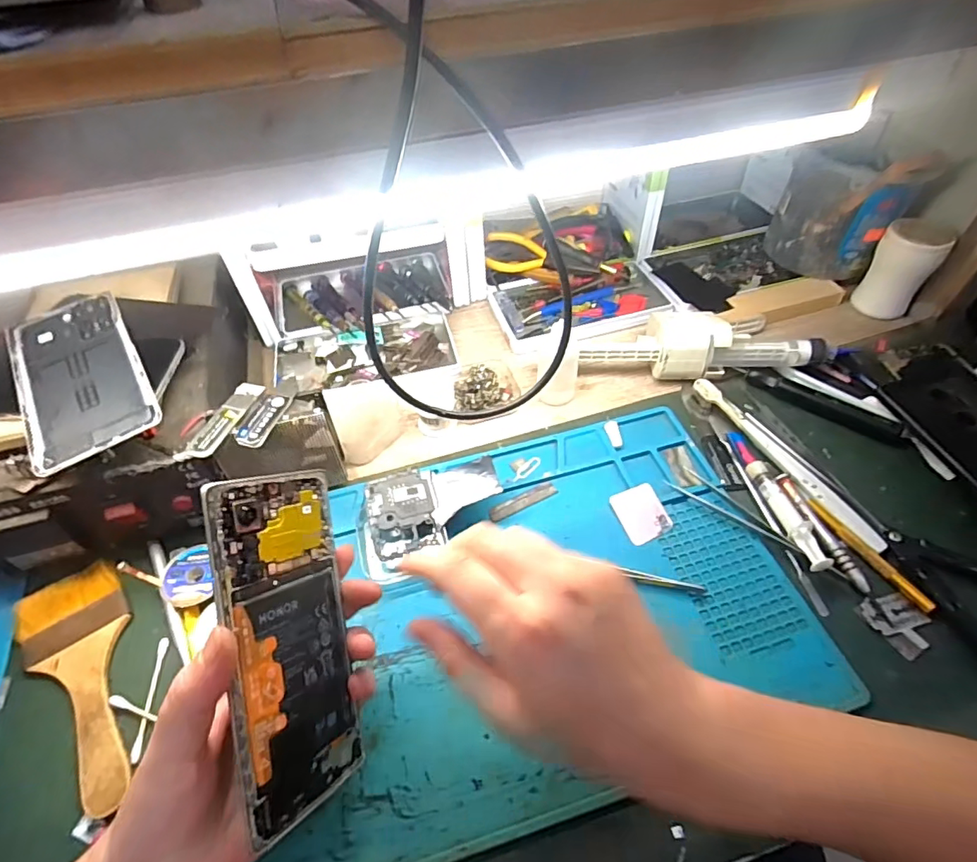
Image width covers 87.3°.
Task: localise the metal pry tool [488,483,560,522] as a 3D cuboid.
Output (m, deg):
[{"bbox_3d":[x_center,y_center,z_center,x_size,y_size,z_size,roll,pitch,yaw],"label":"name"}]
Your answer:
[{"bbox_3d":[0.027,0.056,0.404,0.056,0.004,0.012,-22,53,-15],"label":"metal pry tool"}]

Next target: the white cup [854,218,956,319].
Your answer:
[{"bbox_3d":[0.406,-0.163,0.508,0.052,0.075,0.058,20,54,17],"label":"white cup"}]

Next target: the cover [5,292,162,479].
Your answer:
[{"bbox_3d":[-0.278,-0.040,0.348,0.073,0.011,0.152,-29,56,-20],"label":"cover"}]

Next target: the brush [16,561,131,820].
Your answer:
[{"bbox_3d":[-0.254,0.157,0.328,0.062,0.007,0.160,-32,57,-22],"label":"brush"}]

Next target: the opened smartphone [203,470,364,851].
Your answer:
[{"bbox_3d":[-0.095,0.101,0.255,0.004,0.069,0.158,-11,88,26],"label":"opened smartphone"}]

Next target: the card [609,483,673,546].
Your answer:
[{"bbox_3d":[0.116,0.062,0.387,0.037,0.004,0.043,-20,59,-12],"label":"card"}]

